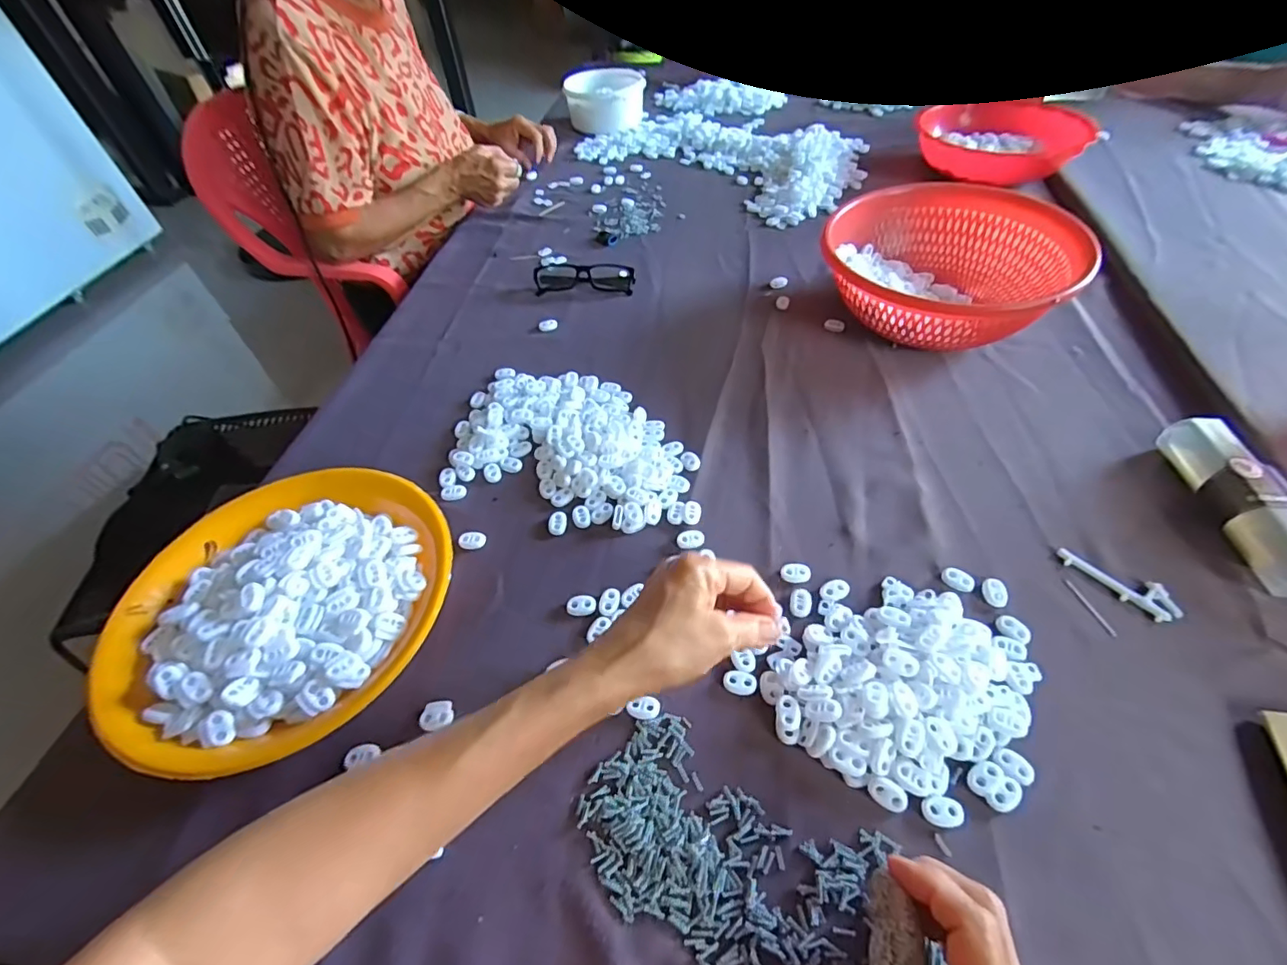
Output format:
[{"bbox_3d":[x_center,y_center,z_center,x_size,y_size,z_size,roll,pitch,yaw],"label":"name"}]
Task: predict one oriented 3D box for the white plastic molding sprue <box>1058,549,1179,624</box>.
[{"bbox_3d":[0.358,0.073,0.408,0.027,0.005,0.079,-37,55,-24],"label":"white plastic molding sprue"}]

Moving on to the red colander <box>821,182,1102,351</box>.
[{"bbox_3d":[0.327,-0.227,0.601,0.240,0.104,0.196,27,56,26],"label":"red colander"}]

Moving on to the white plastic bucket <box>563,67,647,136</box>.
[{"bbox_3d":[-0.076,-0.794,1.124,0.153,0.086,0.143,-2,49,4],"label":"white plastic bucket"}]

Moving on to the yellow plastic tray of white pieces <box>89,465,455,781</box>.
[{"bbox_3d":[-0.270,0.088,0.414,0.239,0.049,0.232,32,59,29],"label":"yellow plastic tray of white pieces"}]

